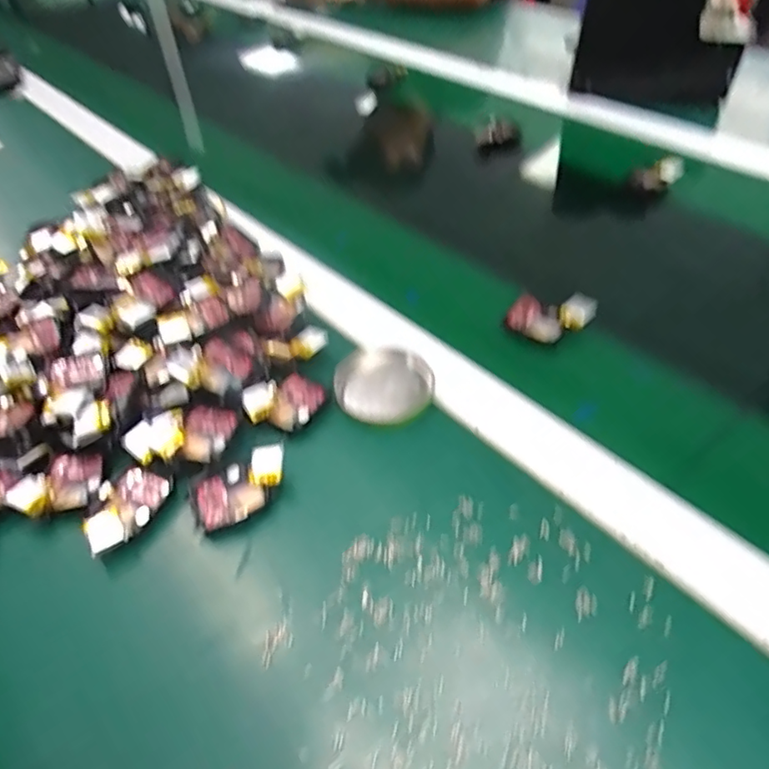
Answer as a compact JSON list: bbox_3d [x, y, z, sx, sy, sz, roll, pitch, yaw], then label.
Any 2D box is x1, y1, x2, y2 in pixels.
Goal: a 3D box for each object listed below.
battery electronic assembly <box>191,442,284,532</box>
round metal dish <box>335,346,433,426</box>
[{"bbox_3d":[-0.082,0.059,0.339,0.056,0.013,0.036,-24,50,-18],"label":"battery electronic assembly"},{"bbox_3d":[0.000,0.000,0.393,0.063,0.015,0.056,-8,47,-4],"label":"round metal dish"}]

